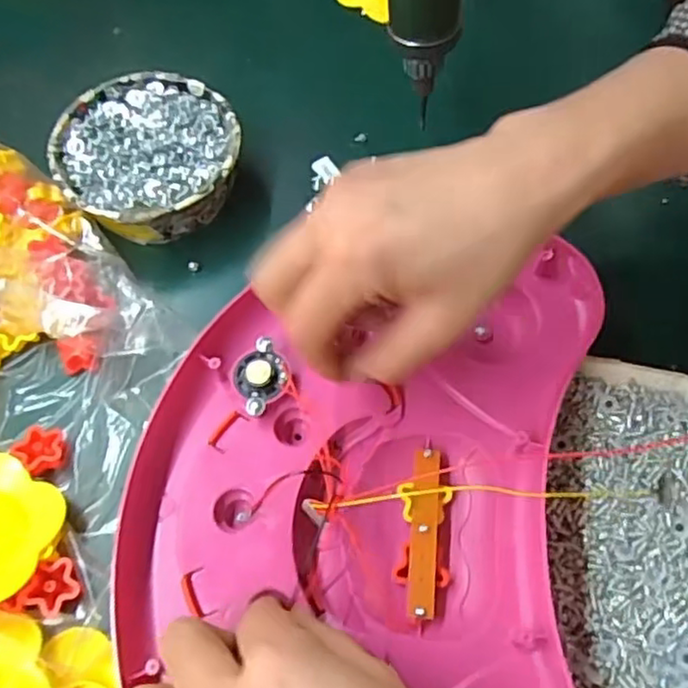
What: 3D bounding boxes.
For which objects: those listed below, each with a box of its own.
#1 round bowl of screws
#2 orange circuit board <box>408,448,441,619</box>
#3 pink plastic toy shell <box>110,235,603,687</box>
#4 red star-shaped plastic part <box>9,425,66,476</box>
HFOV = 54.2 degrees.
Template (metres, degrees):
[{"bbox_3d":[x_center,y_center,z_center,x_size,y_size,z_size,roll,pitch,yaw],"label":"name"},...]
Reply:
[{"bbox_3d":[-0.123,-0.115,0.441,0.112,0.055,0.114,0,64,1],"label":"round bowl of screws"},{"bbox_3d":[0.039,0.089,0.325,0.013,0.004,0.079,5,64,3],"label":"orange circuit board"},{"bbox_3d":[0.010,0.090,0.322,0.225,0.035,0.299,5,64,2],"label":"pink plastic toy shell"},{"bbox_3d":[-0.164,0.056,0.364,0.027,0.011,0.024,40,71,18],"label":"red star-shaped plastic part"}]

